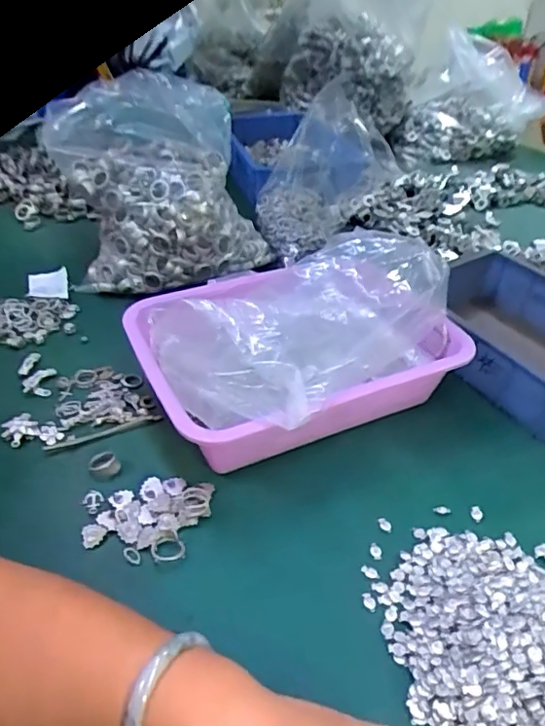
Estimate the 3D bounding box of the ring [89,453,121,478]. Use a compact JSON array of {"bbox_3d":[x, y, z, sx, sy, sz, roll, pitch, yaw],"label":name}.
[{"bbox_3d":[-0.150,0.092,0.497,0.025,0.008,0.024,1,38,-1],"label":"ring"}]

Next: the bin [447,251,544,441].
[{"bbox_3d":[0.276,-0.028,0.619,0.180,0.070,0.233,-24,44,-29],"label":"bin"}]

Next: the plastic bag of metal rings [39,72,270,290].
[{"bbox_3d":[-0.139,-0.221,0.695,0.235,0.218,0.151,7,38,7],"label":"plastic bag of metal rings"}]

